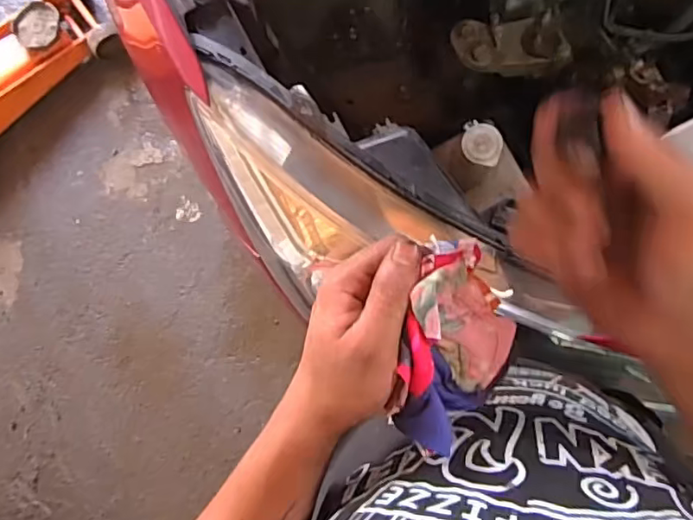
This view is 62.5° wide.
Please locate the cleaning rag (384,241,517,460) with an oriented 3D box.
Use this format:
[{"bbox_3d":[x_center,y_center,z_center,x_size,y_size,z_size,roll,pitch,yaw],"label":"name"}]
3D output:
[{"bbox_3d":[0.060,0.047,0.307,0.056,0.042,0.110,12,87,9],"label":"cleaning rag"}]

